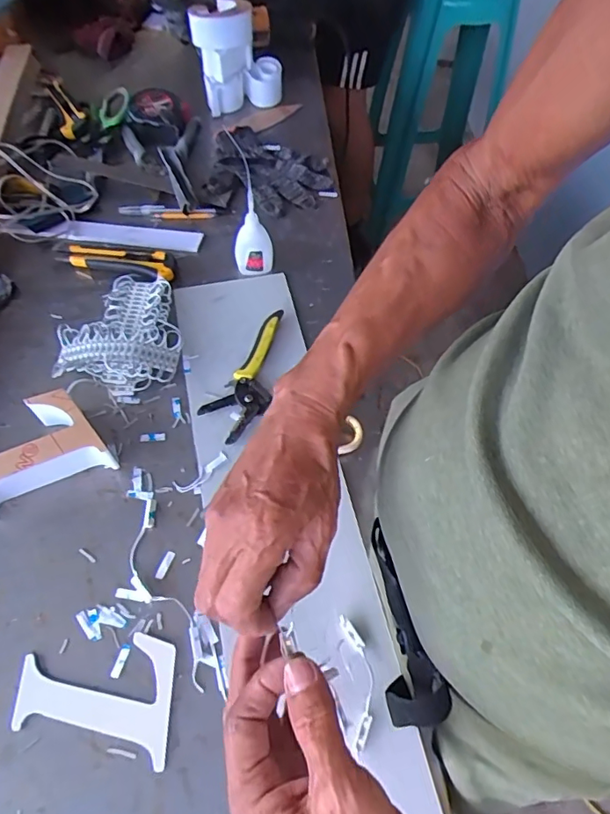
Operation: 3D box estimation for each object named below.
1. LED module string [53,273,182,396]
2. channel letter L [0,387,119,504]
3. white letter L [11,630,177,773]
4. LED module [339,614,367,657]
[{"bbox_3d":[-0.208,-0.088,0.589,0.126,0.031,0.153,-6,60,-4],"label":"LED module string"},{"bbox_3d":[-0.263,0.041,0.505,0.131,0.046,0.088,-23,62,-14],"label":"channel letter L"},{"bbox_3d":[-0.162,0.222,0.419,0.129,0.006,0.083,12,60,6],"label":"white letter L"},{"bbox_3d":[0.040,0.191,0.439,0.011,0.004,0.035,-31,64,-17],"label":"LED module"}]

